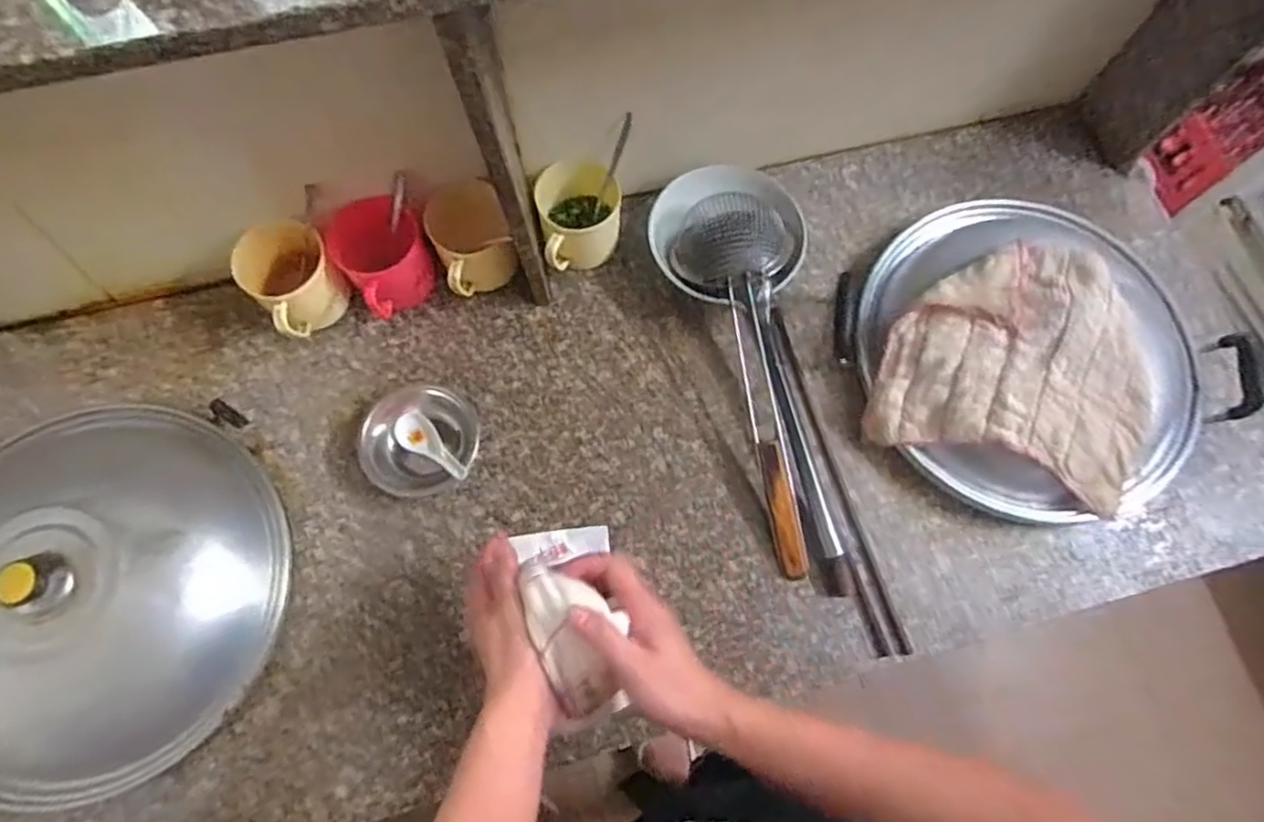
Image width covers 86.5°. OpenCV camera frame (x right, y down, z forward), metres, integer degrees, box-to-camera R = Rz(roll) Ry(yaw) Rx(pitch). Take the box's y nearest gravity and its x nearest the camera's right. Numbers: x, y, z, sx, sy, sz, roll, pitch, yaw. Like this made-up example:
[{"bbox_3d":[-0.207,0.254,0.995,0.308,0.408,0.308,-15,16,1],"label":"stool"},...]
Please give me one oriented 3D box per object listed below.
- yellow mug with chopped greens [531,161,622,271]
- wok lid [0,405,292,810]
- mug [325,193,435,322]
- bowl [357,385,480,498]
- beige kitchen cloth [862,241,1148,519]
[{"bbox_3d":[-0.063,-0.233,0.810,0.095,0.090,0.122,-12,73,-5],"label":"yellow mug with chopped greens"},{"bbox_3d":[-0.546,0.174,0.664,0.364,0.108,0.363,0,72,-1],"label":"wok lid"},{"bbox_3d":[-0.280,-0.174,0.775,0.094,0.110,0.097,-36,77,-12],"label":"mug"},{"bbox_3d":[-0.233,0.031,0.738,0.124,0.059,0.108,-15,73,-6],"label":"bowl"},{"bbox_3d":[0.415,-0.051,0.709,0.266,0.042,0.242,19,94,12],"label":"beige kitchen cloth"}]

